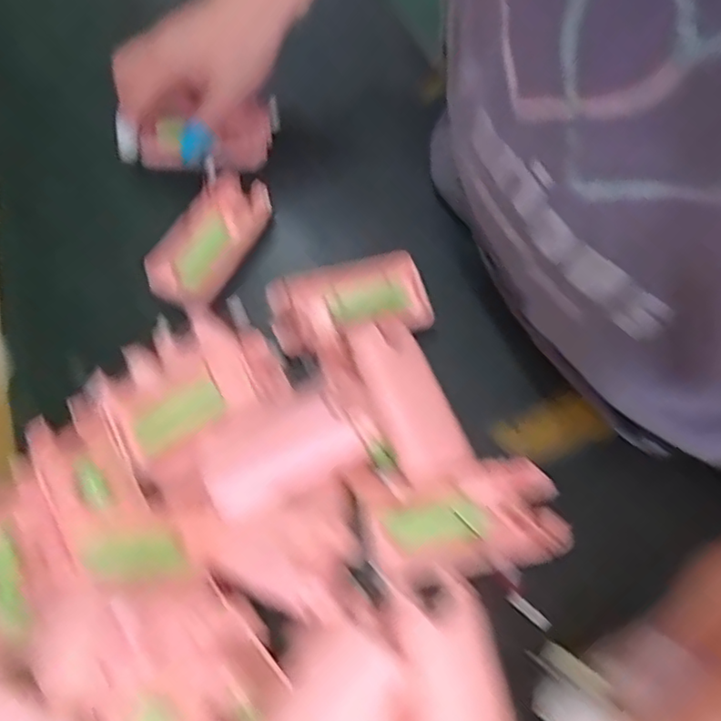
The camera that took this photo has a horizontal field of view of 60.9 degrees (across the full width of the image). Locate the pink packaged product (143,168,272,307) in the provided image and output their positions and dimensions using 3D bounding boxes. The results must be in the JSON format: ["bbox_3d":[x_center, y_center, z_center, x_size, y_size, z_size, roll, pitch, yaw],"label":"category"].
[{"bbox_3d":[-0.103,-0.084,0.420,0.053,0.015,0.106,23,65,13],"label":"pink packaged product"}]

